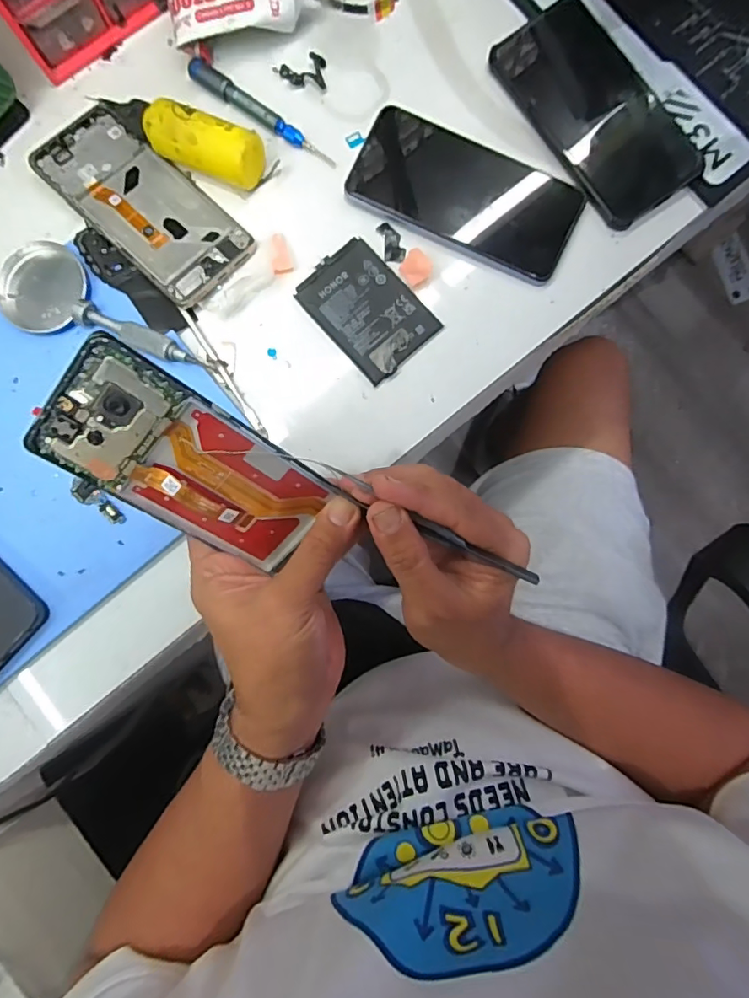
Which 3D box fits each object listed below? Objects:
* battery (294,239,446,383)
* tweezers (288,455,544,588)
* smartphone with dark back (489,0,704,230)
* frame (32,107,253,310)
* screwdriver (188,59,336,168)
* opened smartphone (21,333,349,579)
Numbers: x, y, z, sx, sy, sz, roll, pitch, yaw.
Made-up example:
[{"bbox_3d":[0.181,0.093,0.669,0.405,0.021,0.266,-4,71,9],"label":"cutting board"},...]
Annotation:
[{"bbox_3d":[-0.006,-0.138,0.367,0.065,0.007,0.094,-41,88,-3],"label":"battery"},{"bbox_3d":[0.022,0.011,0.283,0.156,0.004,0.011,27,87,-3],"label":"tweezers"},{"bbox_3d":[0.162,-0.284,0.369,0.081,0.015,0.166,-33,88,-3],"label":"smartphone with dark back"},{"bbox_3d":[-0.169,-0.215,0.370,0.165,0.014,0.072,43,87,1],"label":"frame"},{"bbox_3d":[-0.082,-0.284,0.374,0.124,0.008,0.013,35,87,1],"label":"screwdriver"},{"bbox_3d":[-0.094,-0.015,0.265,0.139,0.009,0.073,33,114,-30],"label":"opened smartphone"}]

